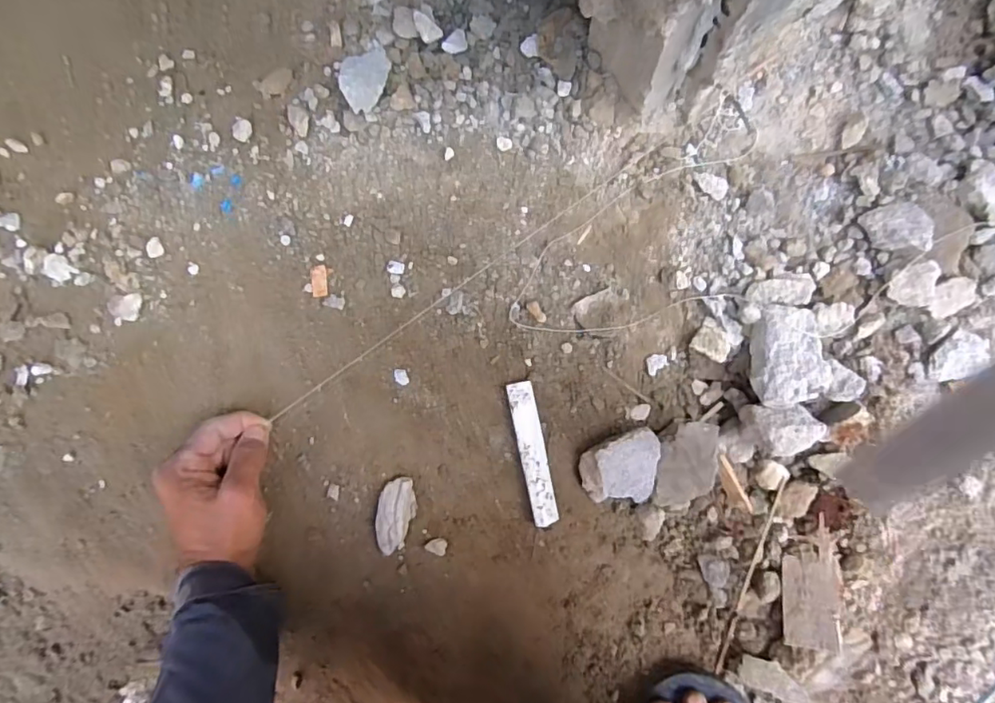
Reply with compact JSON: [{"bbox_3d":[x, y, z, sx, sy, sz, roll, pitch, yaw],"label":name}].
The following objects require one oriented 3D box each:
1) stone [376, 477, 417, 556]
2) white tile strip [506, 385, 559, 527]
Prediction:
[{"bbox_3d":[-0.081,0.130,0.447,0.029,0.021,0.059,3,86,5],"label":"stone"},{"bbox_3d":[0.029,0.080,0.444,0.019,0.018,0.110,-12,84,4],"label":"white tile strip"}]

